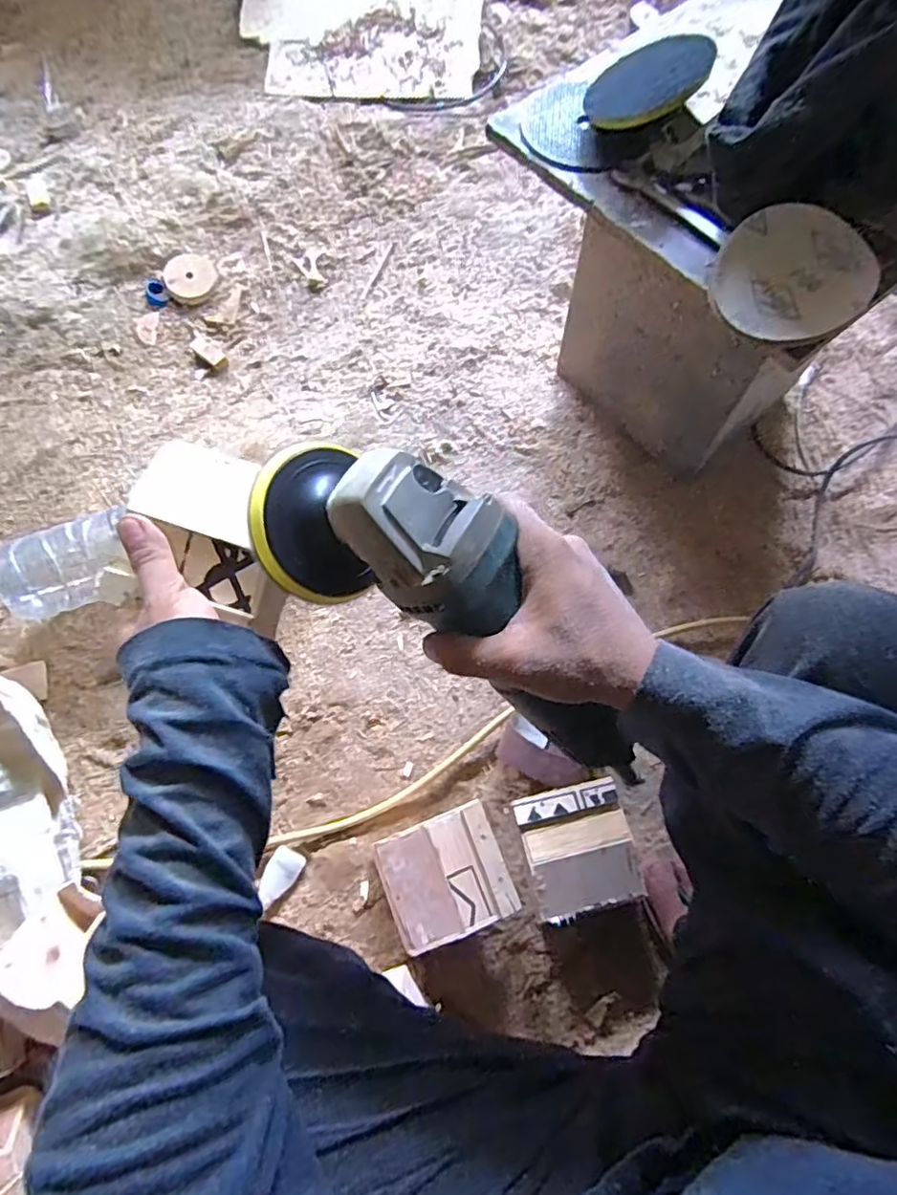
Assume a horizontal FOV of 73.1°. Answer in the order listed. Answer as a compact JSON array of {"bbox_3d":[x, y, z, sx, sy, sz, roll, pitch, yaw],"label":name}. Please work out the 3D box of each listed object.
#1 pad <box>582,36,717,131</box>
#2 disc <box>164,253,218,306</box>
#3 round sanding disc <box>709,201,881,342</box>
[{"bbox_3d":[0.150,-0.386,0.454,0.090,0.009,0.057,7,87,26],"label":"pad"},{"bbox_3d":[-0.359,-0.445,0.847,0.067,0.014,0.077,-19,75,-5],"label":"disc"},{"bbox_3d":[0.228,-0.215,0.400,0.094,0.010,0.095,-3,79,14],"label":"round sanding disc"}]

